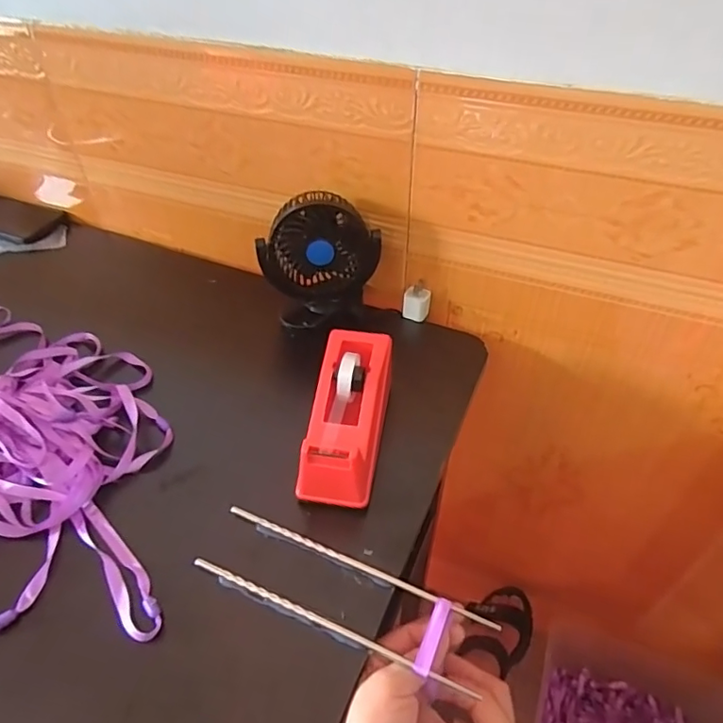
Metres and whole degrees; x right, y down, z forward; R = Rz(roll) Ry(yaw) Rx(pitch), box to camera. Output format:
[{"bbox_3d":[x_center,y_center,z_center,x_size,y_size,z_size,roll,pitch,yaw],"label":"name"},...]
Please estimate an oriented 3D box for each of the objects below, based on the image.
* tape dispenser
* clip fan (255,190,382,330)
[{"bbox_3d":[-0.012,0.047,0.479,0.062,0.073,0.155,8,44,7],"label":"tape dispenser"},{"bbox_3d":[-0.045,-0.104,0.585,0.116,0.129,0.063,-23,49,-23],"label":"clip fan"}]

